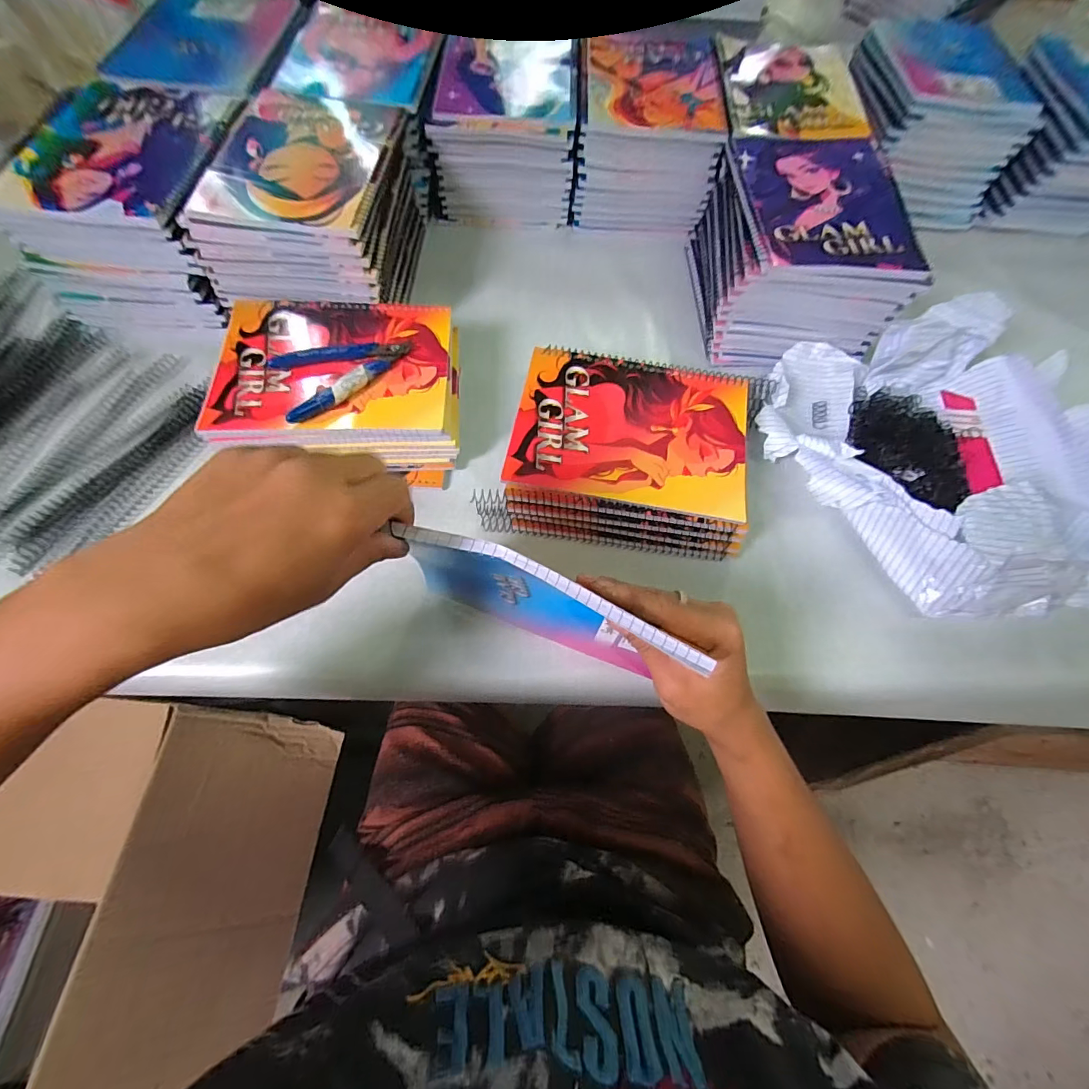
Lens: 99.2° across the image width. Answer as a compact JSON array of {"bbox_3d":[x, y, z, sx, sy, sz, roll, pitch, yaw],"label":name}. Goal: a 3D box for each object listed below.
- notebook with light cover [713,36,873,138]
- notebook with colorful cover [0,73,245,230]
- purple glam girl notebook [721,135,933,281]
[{"bbox_3d":[0.272,-0.503,0.510,0.151,0.008,0.190,3,68,-1],"label":"notebook with light cover"},{"bbox_3d":[-0.384,-0.366,0.420,0.159,0.012,0.201,4,68,-1],"label":"notebook with colorful cover"},{"bbox_3d":[0.264,-0.328,0.435,0.159,0.009,0.197,0,68,-2],"label":"purple glam girl notebook"}]

